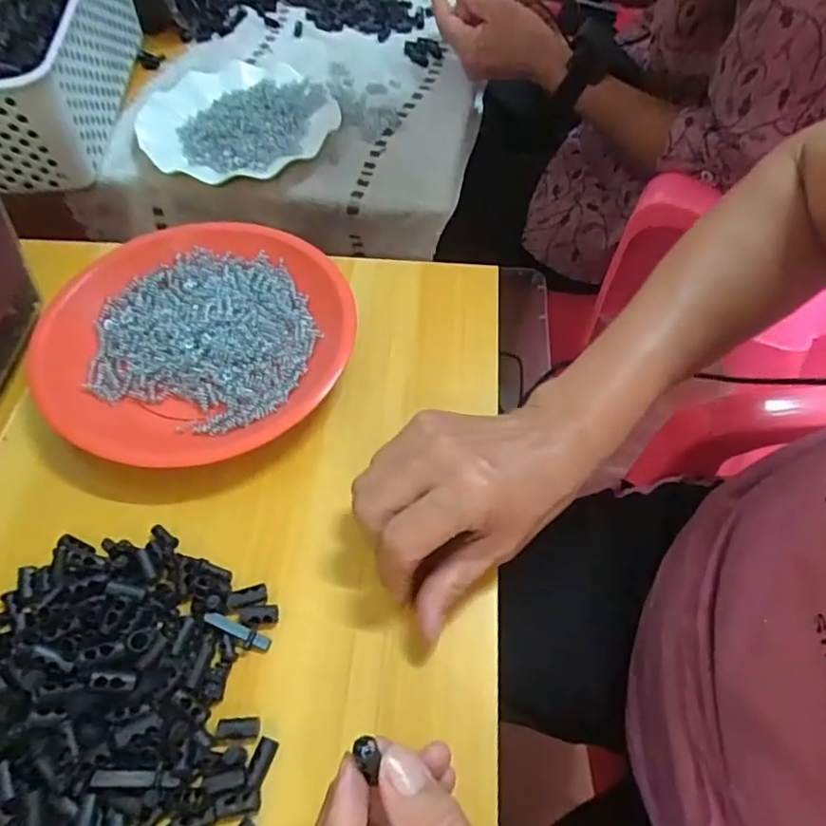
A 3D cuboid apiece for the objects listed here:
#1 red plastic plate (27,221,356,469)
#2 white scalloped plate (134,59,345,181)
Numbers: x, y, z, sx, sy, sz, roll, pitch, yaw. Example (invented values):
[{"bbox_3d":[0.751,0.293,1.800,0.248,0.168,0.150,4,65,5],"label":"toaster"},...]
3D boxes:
[{"bbox_3d":[-0.143,-0.054,0.402,0.195,0.029,0.184,0,57,1],"label":"red plastic plate"},{"bbox_3d":[-0.166,-0.287,0.601,0.182,0.023,0.186,0,57,1],"label":"white scalloped plate"}]

